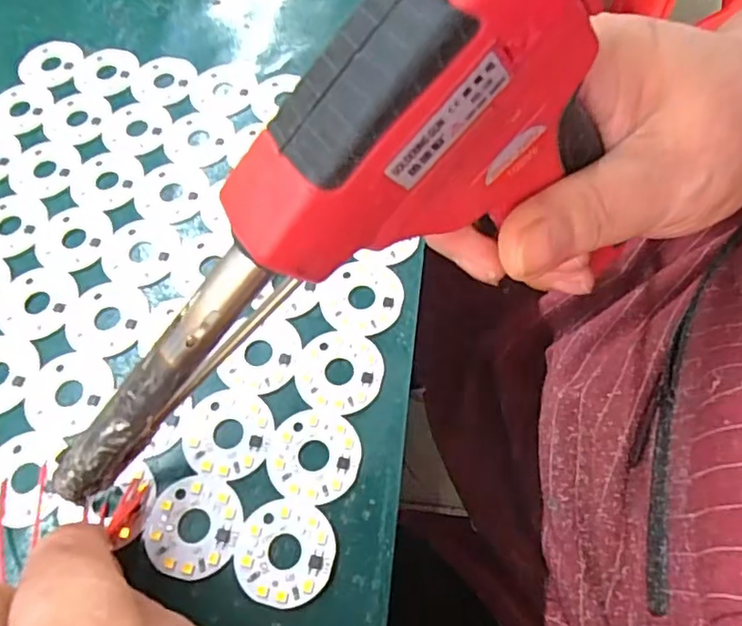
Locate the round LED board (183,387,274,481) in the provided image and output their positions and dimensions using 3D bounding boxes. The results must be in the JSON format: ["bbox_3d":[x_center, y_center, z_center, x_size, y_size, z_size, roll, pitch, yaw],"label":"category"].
[{"bbox_3d":[-0.049,0.041,0.202,0.031,0.004,0.030,-2,63,3],"label":"round LED board"}]

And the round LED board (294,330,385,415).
[{"bbox_3d":[-0.012,0.020,0.210,0.031,0.004,0.030,-2,63,3],"label":"round LED board"}]

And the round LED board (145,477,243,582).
[{"bbox_3d":[-0.057,0.067,0.189,0.031,0.004,0.031,-2,63,3],"label":"round LED board"}]

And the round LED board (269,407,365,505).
[{"bbox_3d":[-0.019,0.047,0.197,0.031,0.004,0.030,-2,63,3],"label":"round LED board"}]

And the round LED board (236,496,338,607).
[{"bbox_3d":[-0.027,0.074,0.185,0.030,0.004,0.030,-2,63,3],"label":"round LED board"}]

